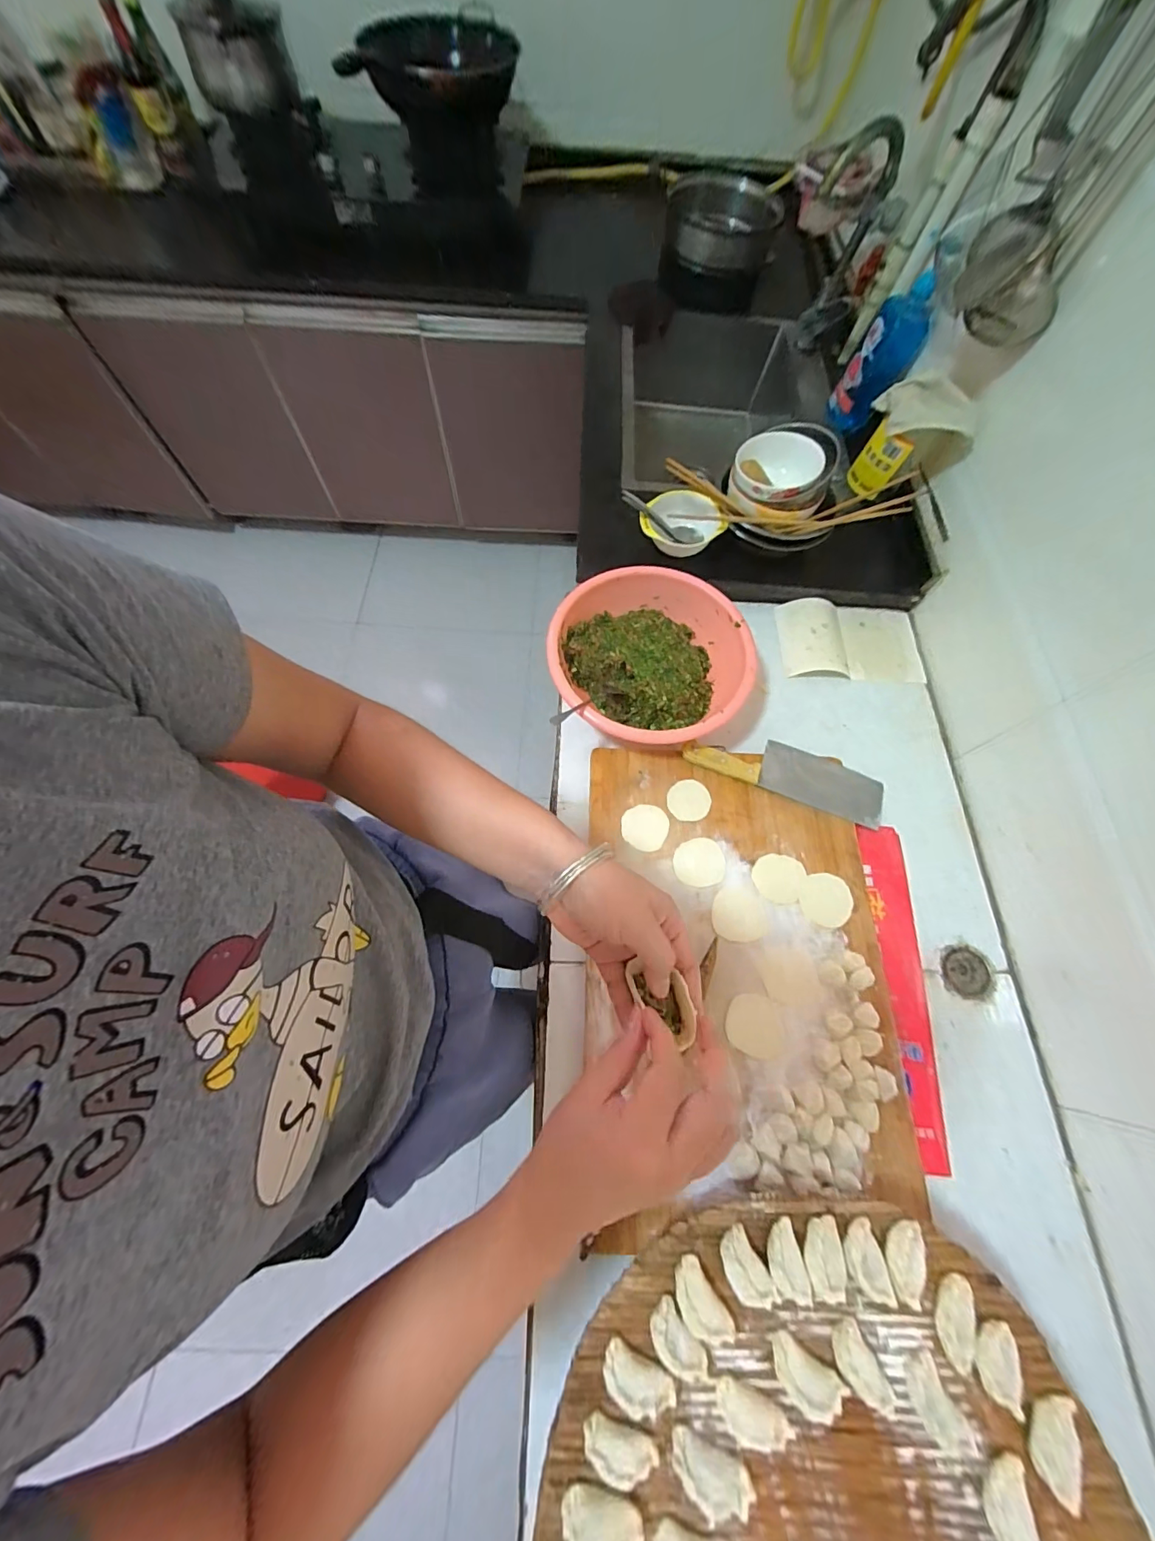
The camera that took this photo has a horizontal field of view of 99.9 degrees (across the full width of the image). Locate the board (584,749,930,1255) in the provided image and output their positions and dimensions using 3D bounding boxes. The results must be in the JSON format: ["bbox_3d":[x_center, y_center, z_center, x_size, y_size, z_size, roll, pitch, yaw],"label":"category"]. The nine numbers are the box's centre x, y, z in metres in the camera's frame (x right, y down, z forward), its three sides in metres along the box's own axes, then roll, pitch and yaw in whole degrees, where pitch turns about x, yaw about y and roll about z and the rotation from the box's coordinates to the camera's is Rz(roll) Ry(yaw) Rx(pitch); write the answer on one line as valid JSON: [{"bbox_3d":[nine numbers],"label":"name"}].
[{"bbox_3d":[0.197,0.228,0.610,0.363,0.034,0.530,3,67,-1],"label":"board"}]

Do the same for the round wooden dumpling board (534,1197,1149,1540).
[{"bbox_3d":[0.208,0.598,0.344,0.466,0.037,0.438,1,67,-2],"label":"round wooden dumpling board"}]

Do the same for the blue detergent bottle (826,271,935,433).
[{"bbox_3d":[0.530,-0.719,0.851,0.099,0.195,0.057,27,68,9],"label":"blue detergent bottle"}]

